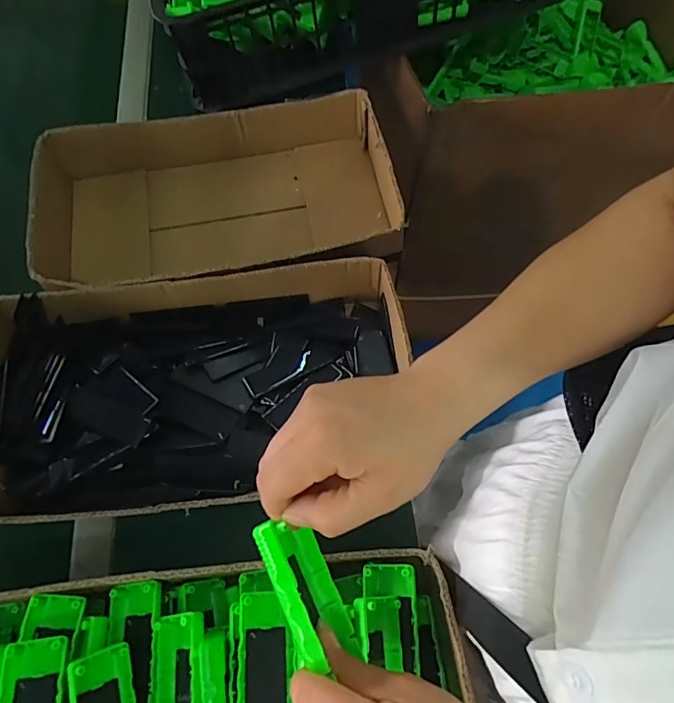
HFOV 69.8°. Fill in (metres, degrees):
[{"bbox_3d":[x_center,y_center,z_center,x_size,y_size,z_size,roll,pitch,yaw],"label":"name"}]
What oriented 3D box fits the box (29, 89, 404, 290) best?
[{"bbox_3d":[-0.143,-0.181,0.597,0.404,0.081,0.244,-7,66,-2],"label":"box"}]

